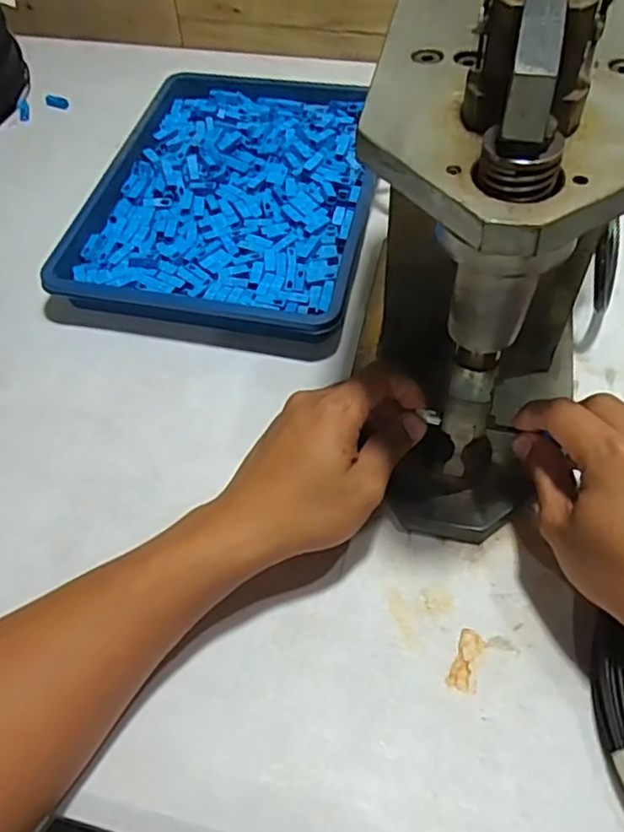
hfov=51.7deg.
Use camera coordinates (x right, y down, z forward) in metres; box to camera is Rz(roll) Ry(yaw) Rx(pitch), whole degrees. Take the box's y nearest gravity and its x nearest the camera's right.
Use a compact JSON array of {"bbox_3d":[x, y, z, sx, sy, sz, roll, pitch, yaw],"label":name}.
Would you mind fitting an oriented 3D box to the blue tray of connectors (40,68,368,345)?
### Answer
[{"bbox_3d":[-0.060,-0.208,0.583,0.234,0.039,0.330,9,55,10],"label":"blue tray of connectors"}]

